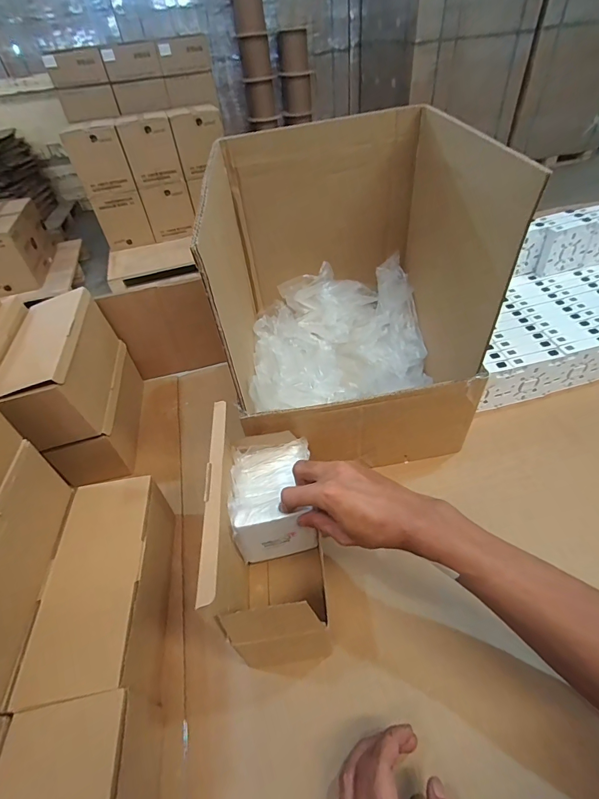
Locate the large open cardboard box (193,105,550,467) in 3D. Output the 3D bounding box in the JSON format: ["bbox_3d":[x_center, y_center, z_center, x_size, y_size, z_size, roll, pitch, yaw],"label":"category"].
[{"bbox_3d":[0.053,-0.140,0.522,0.308,0.334,0.341,-7,45,1],"label":"large open cardboard box"}]

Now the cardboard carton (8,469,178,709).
[{"bbox_3d":[-0.197,0.200,0.408,0.094,0.100,0.206,-11,45,-3],"label":"cardboard carton"}]

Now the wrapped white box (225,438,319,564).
[{"bbox_3d":[-0.029,0.120,0.456,0.097,0.090,0.105,-12,45,-4],"label":"wrapped white box"}]

